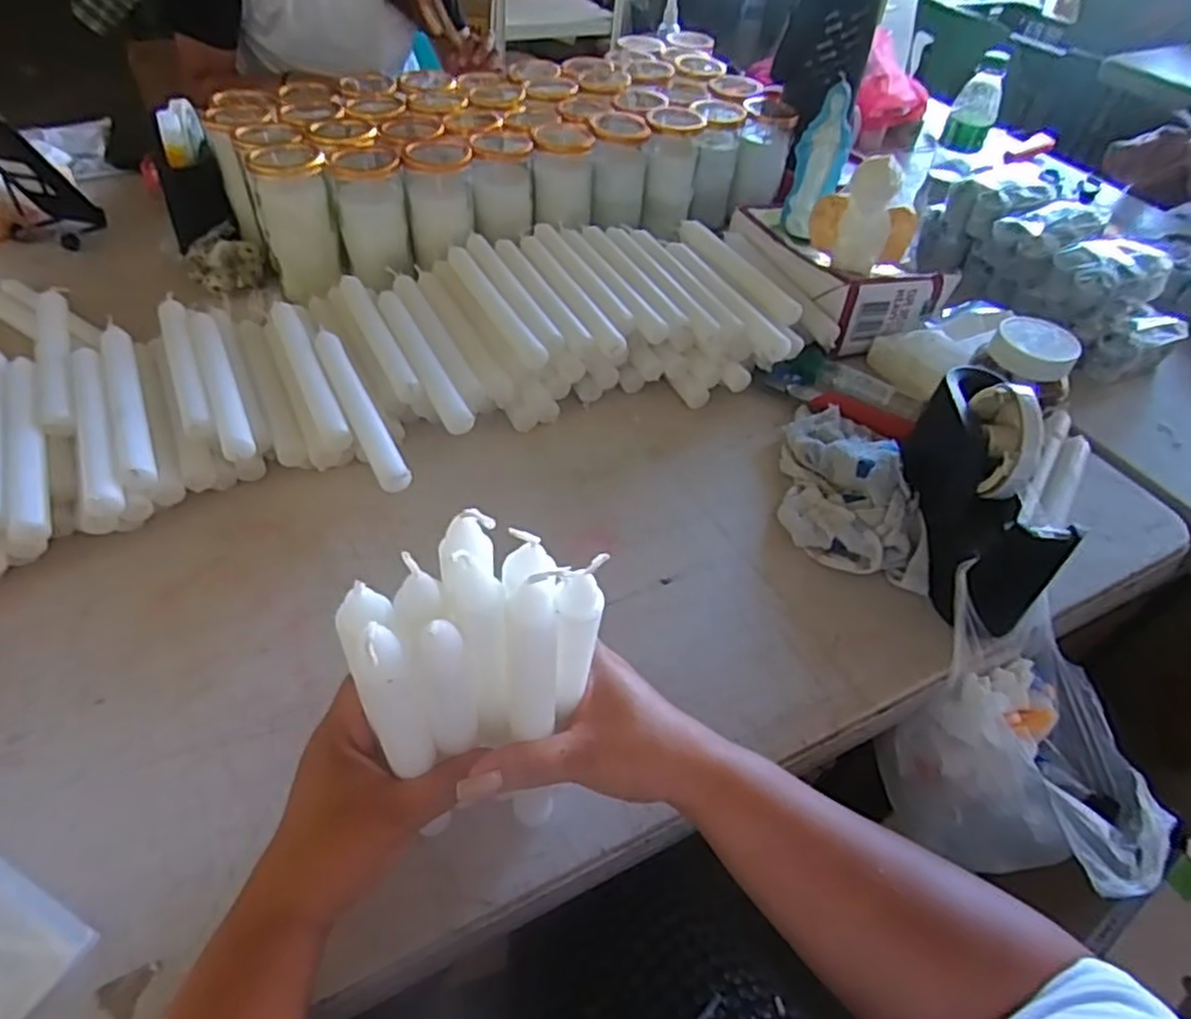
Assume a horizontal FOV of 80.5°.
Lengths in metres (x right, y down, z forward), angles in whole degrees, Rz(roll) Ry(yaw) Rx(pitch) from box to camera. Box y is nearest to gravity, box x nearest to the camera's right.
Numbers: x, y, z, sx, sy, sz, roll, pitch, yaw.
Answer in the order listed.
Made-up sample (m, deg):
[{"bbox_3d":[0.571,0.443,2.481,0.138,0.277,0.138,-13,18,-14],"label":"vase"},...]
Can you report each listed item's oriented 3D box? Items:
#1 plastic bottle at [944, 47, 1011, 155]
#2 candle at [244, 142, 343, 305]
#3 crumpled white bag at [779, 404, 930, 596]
[{"bbox_3d":[0.498,-0.529,0.916,0.052,0.109,0.053,21,49,14],"label":"plastic bottle"},{"bbox_3d":[-0.298,-0.289,0.705,0.068,0.126,0.077,-16,51,-19],"label":"candle"},{"bbox_3d":[0.205,-0.031,0.570,0.098,0.042,0.188,7,47,2],"label":"crumpled white bag"}]

